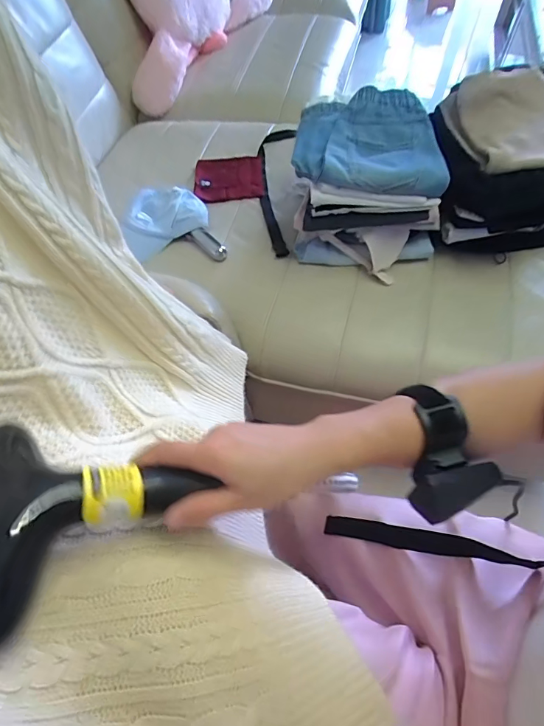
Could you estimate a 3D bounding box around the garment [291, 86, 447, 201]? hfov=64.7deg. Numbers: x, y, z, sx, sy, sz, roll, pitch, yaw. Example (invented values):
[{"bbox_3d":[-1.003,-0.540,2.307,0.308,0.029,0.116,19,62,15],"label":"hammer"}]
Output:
[{"bbox_3d":[0.182,-0.419,0.803,0.271,0.087,0.199,6,56,6],"label":"garment"}]

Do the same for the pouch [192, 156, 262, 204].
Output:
[{"bbox_3d":[-0.112,-0.479,1.108,0.174,0.026,0.187,-3,56,0],"label":"pouch"}]

